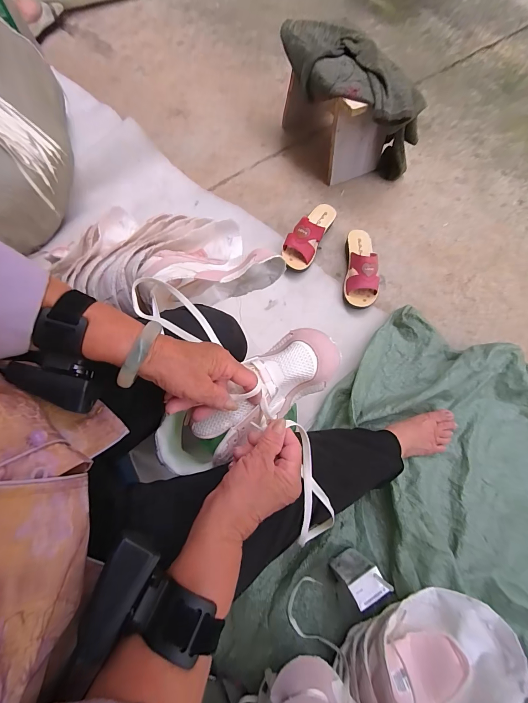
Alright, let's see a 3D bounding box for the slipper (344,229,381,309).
[{"bbox_3d":[0.251,-0.220,0.799,0.080,0.081,0.221,6,71,1],"label":"slipper"}]

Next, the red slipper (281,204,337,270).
[{"bbox_3d":[0.120,-0.316,0.833,0.082,0.075,0.218,26,72,8],"label":"red slipper"}]

